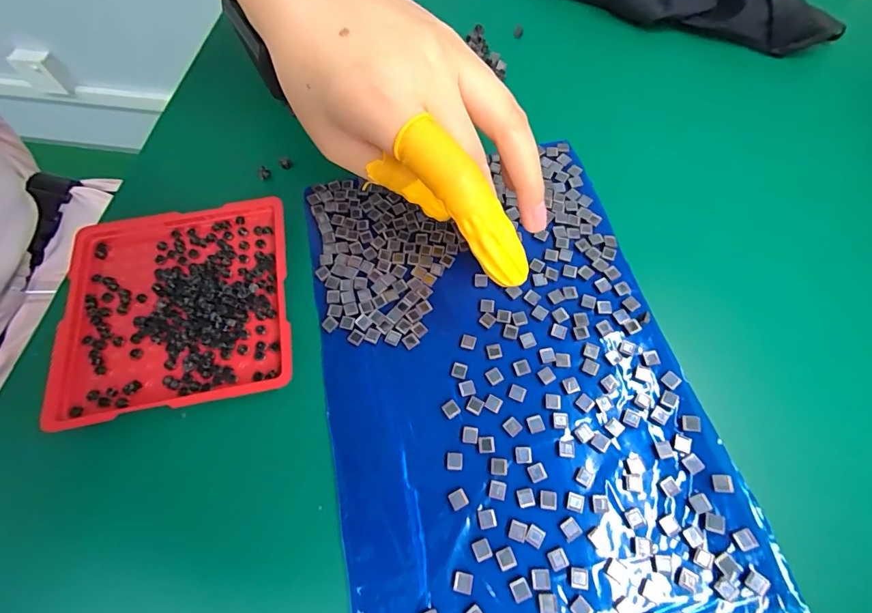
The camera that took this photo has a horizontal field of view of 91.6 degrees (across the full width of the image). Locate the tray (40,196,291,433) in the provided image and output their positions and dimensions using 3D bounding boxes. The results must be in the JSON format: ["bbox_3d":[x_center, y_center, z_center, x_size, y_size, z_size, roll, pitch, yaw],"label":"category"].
[{"bbox_3d":[-0.118,0.000,0.196,0.098,0.012,0.096,-10,66,-4],"label":"tray"}]

